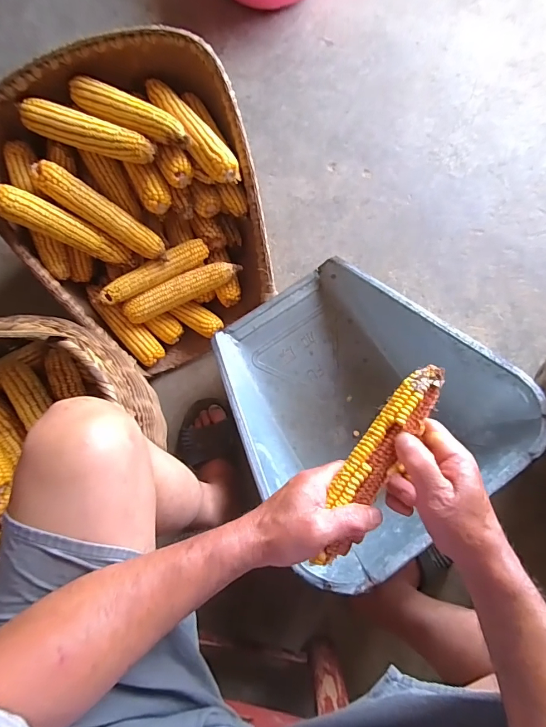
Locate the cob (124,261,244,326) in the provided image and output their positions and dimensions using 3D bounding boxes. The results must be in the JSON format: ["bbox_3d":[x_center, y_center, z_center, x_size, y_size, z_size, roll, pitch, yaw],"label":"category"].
[{"bbox_3d":[-0.172,-0.139,0.755,0.224,0.055,0.045,-26,79,-4],"label":"cob"}]

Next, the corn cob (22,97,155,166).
[{"bbox_3d":[-0.296,-0.373,0.631,0.213,0.043,0.049,16,79,4],"label":"corn cob"}]

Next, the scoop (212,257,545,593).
[{"bbox_3d":[0.128,0.049,0.670,0.393,0.227,0.442,-32,80,-7],"label":"scoop"}]

